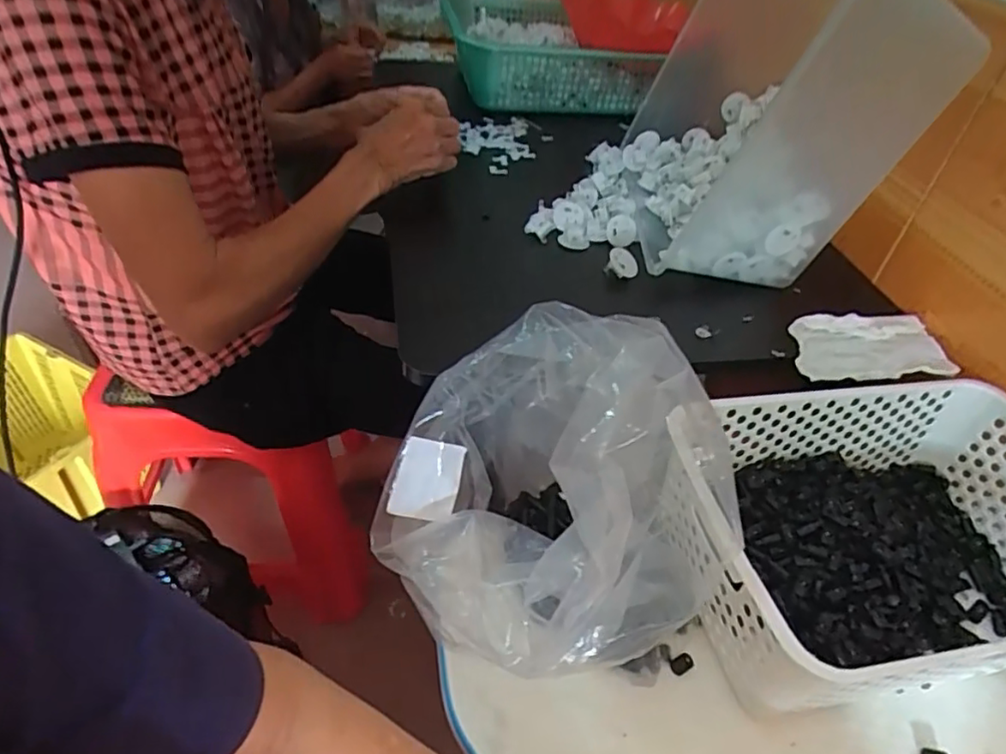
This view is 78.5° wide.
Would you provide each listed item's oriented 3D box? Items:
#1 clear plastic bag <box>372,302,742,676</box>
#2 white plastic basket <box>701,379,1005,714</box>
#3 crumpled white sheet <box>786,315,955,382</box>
[{"bbox_3d":[0.028,0.071,0.397,0.171,0.185,0.215,-30,54,-33],"label":"clear plastic bag"},{"bbox_3d":[0.294,0.121,0.472,0.318,0.111,0.209,-5,44,-13],"label":"white plastic basket"},{"bbox_3d":[0.320,-0.027,0.543,0.146,0.009,0.081,-2,43,-10],"label":"crumpled white sheet"}]

